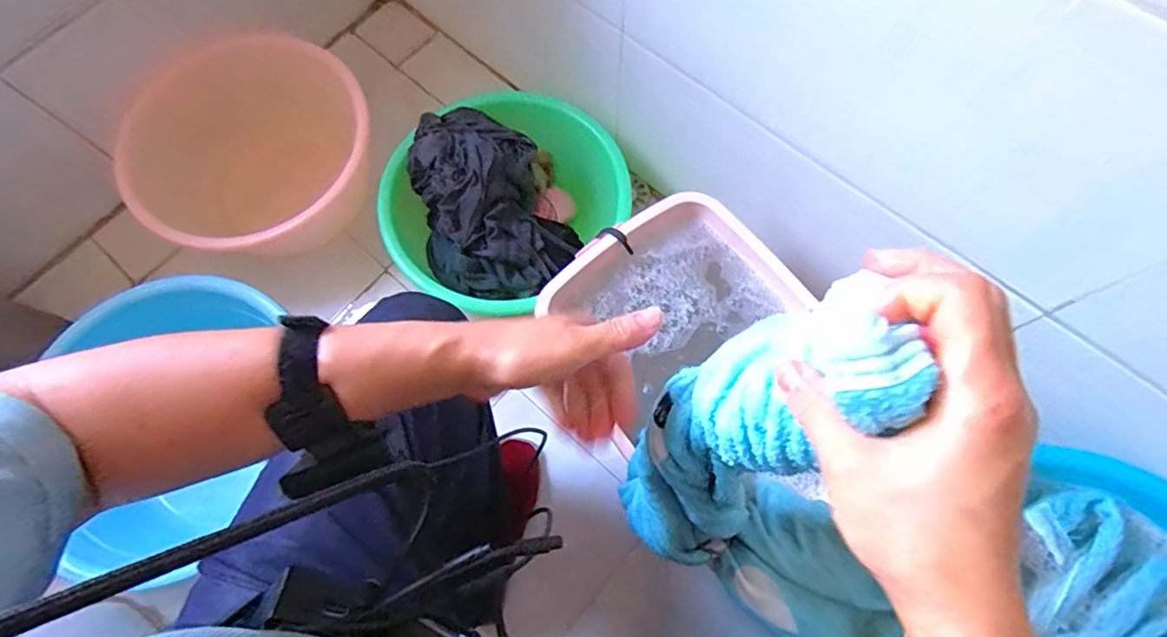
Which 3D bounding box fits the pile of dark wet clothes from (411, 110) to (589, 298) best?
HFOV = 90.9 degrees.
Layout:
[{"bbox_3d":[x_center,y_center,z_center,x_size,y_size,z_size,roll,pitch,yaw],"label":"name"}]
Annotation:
[{"bbox_3d":[-0.155,-0.173,0.893,0.218,0.180,0.291,-26,73,-7],"label":"pile of dark wet clothes"}]

